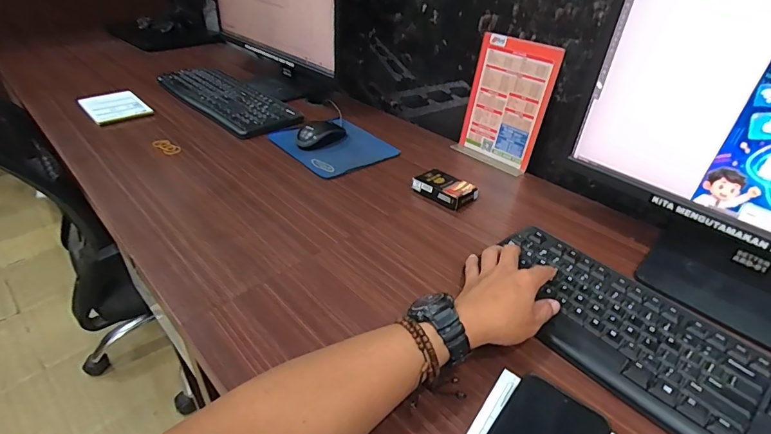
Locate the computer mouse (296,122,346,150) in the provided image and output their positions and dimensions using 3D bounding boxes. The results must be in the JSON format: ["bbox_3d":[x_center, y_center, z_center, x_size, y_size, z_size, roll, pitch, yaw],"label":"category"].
[{"bbox_3d":[-0.123,-0.162,0.787,0.100,0.032,0.055,-23,44,-30],"label":"computer mouse"}]

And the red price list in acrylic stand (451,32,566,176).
[{"bbox_3d":[0.210,-0.198,0.734,0.056,0.206,0.149,-28,46,-34],"label":"red price list in acrylic stand"}]

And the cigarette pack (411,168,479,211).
[{"bbox_3d":[0.097,-0.045,0.662,0.089,0.027,0.066,29,45,31],"label":"cigarette pack"}]

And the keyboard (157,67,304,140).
[{"bbox_3d":[-0.361,-0.272,0.931,0.168,0.024,0.436,-29,47,-34],"label":"keyboard"}]

